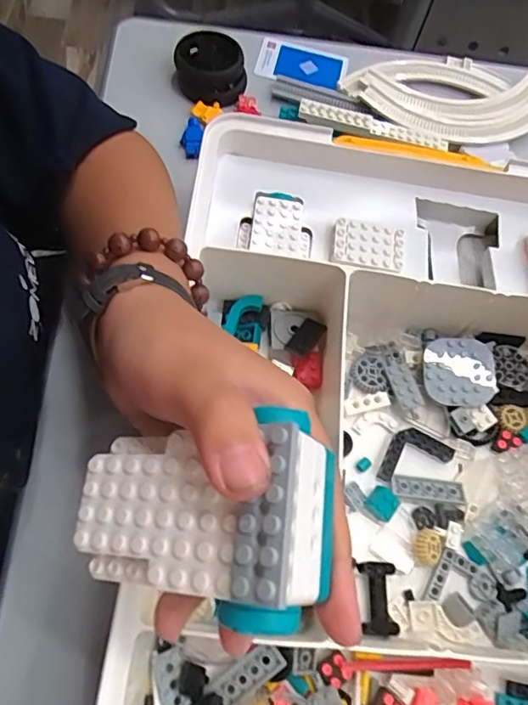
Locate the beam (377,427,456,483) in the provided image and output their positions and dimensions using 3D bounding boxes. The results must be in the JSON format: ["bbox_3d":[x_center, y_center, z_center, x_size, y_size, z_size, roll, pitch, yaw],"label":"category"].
[{"bbox_3d":[0.097,0.065,0.355,0.055,0.005,0.027,-14,69,-14],"label":"beam"}]

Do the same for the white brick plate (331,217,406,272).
[{"bbox_3d":[0.068,-0.068,0.349,0.046,0.006,0.031,8,77,-9],"label":"white brick plate"}]

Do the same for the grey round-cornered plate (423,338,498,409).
[{"bbox_3d":[0.136,0.014,0.372,0.050,0.011,0.047,0,70,0],"label":"grey round-cornered plate"}]

